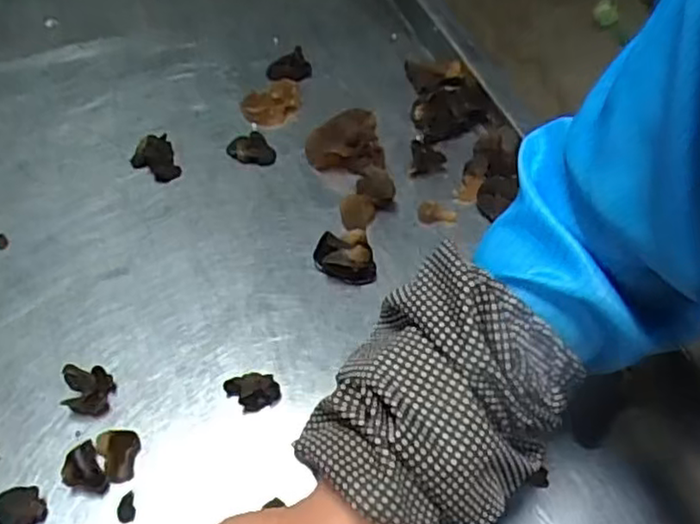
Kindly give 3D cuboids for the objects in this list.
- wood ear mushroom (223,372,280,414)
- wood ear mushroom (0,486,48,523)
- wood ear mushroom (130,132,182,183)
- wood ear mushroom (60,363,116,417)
[{"bbox_3d":[-0.064,0.085,0.443,0.034,0.016,0.020,-10,54,-8],"label":"wood ear mushroom"},{"bbox_3d":[-0.200,0.149,0.405,0.027,0.007,0.029,0,53,0],"label":"wood ear mushroom"},{"bbox_3d":[-0.167,-0.092,0.574,0.037,0.026,0.043,-26,58,-18],"label":"wood ear mushroom"},{"bbox_3d":[-0.172,0.083,0.443,0.028,0.025,0.027,0,53,-1],"label":"wood ear mushroom"}]

